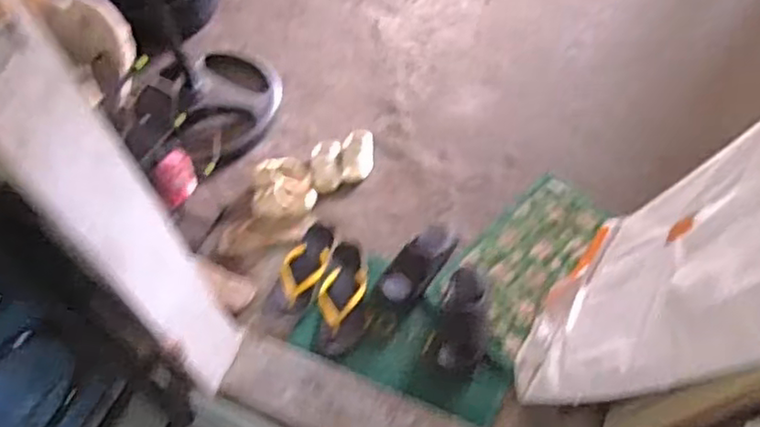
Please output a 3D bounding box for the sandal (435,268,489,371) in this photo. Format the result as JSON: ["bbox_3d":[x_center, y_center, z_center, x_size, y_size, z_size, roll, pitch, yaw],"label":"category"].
[{"bbox_3d":[0.191,0.237,1.466,0.109,0.067,0.228,8,56,12],"label":"sandal"}]

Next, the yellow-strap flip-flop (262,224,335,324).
[{"bbox_3d":[-0.190,0.141,1.598,0.097,0.038,0.288,15,58,17],"label":"yellow-strap flip-flop"}]

